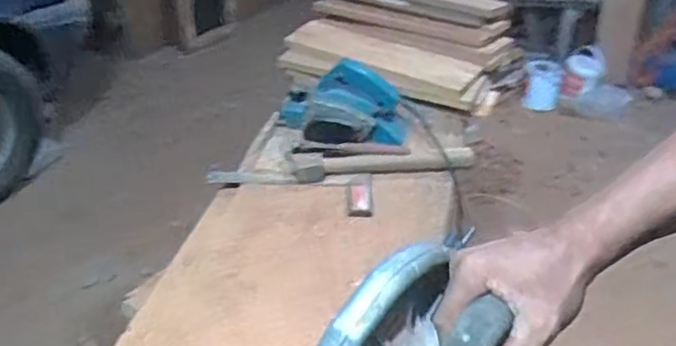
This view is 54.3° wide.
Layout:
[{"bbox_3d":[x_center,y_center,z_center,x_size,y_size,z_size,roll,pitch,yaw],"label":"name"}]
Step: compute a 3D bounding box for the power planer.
[{"bbox_3d":[0.019,-0.131,1.299,0.246,0.118,0.171,1,39,-9],"label":"power planer"}]

